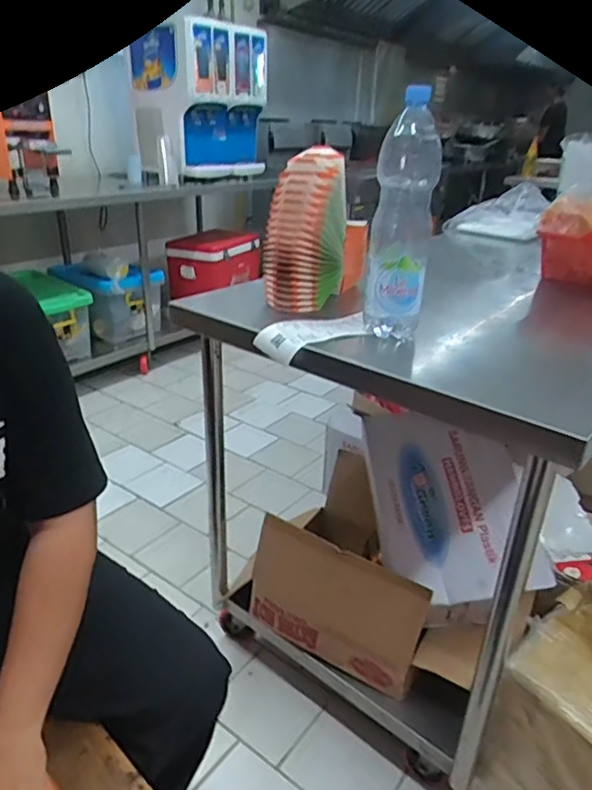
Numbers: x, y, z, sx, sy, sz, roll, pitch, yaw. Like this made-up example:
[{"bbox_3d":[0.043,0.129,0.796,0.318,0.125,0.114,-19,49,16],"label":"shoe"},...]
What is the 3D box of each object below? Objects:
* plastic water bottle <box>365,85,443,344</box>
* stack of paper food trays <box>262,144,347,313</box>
[{"bbox_3d":[0.152,-0.244,0.832,0.088,0.314,0.074,8,26,12],"label":"plastic water bottle"},{"bbox_3d":[0.017,-0.282,0.999,0.135,0.236,0.127,4,26,3],"label":"stack of paper food trays"}]

